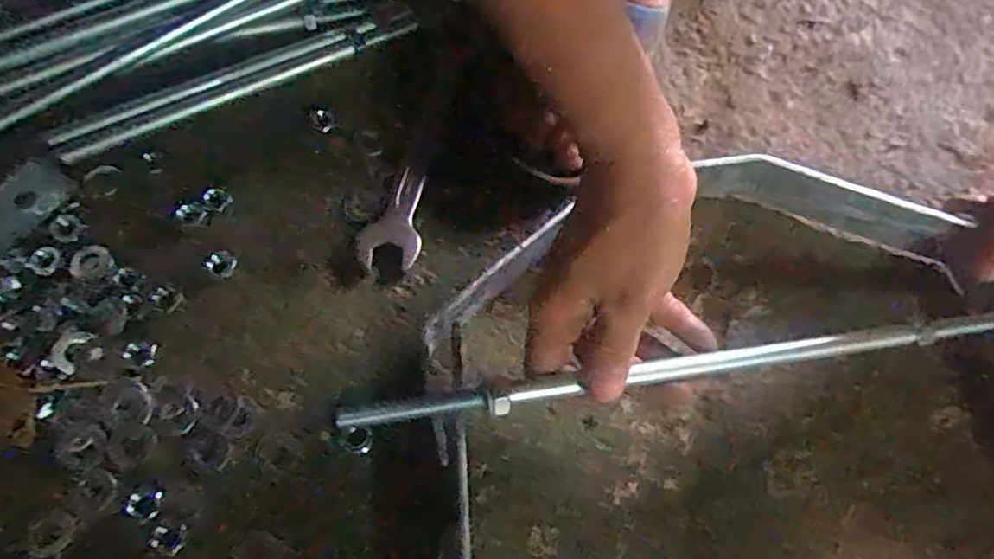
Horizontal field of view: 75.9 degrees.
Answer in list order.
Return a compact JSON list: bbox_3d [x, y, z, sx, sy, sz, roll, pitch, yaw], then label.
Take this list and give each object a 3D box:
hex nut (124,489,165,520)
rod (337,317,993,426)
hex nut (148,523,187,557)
[{"bbox_3d":[-0.192,0.122,0.348,0.018,0.004,0.016,22,56,-10],"label":"hex nut"},{"bbox_3d":[0.117,0.047,0.351,0.392,0.008,0.015,-6,68,-14],"label":"rod"},{"bbox_3d":[-0.177,0.139,0.345,0.016,0.006,0.016,26,67,8],"label":"hex nut"}]

